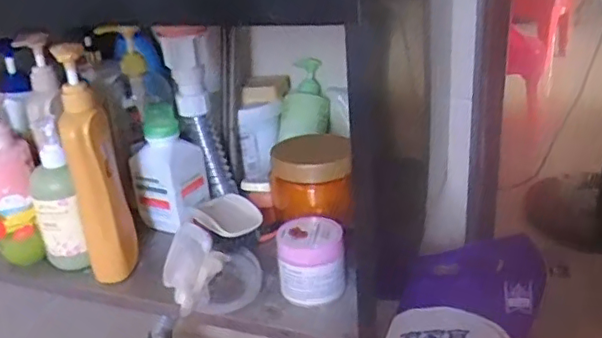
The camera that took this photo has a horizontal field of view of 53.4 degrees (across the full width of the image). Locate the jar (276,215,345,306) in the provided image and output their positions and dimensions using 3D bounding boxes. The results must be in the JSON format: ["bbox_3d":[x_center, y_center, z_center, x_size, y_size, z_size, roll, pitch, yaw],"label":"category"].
[{"bbox_3d":[0.011,0.094,0.638,0.067,0.068,0.072,-3,25,4],"label":"jar"}]

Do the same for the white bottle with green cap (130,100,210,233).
[{"bbox_3d":[-0.177,-0.004,0.790,0.077,0.149,0.070,5,26,20],"label":"white bottle with green cap"}]

